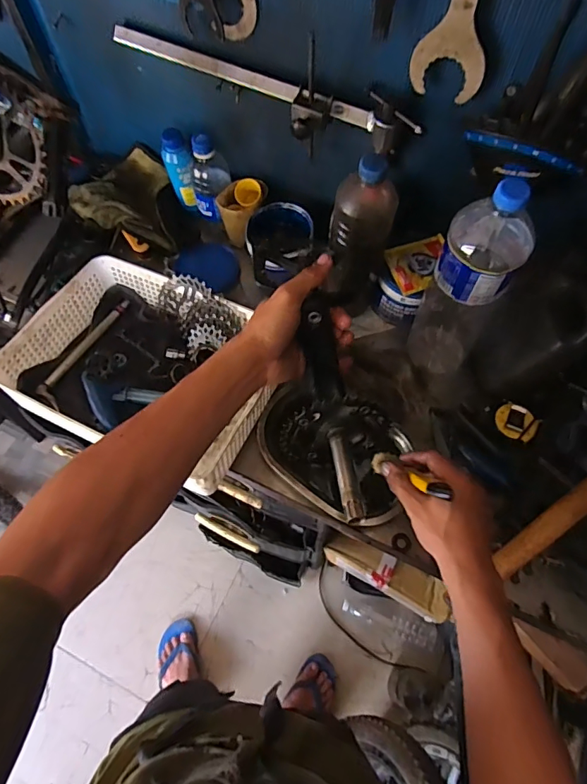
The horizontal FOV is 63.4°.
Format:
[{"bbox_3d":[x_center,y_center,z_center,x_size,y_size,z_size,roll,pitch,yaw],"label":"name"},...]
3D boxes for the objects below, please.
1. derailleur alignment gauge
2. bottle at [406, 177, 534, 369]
[{"bbox_3d":[-0.048,-0.370,0.600,0.423,0.094,0.055,23,67,12],"label":"derailleur alignment gauge"},{"bbox_3d":[0.212,-0.126,0.583,0.084,0.304,0.093,28,68,13],"label":"bottle"}]

